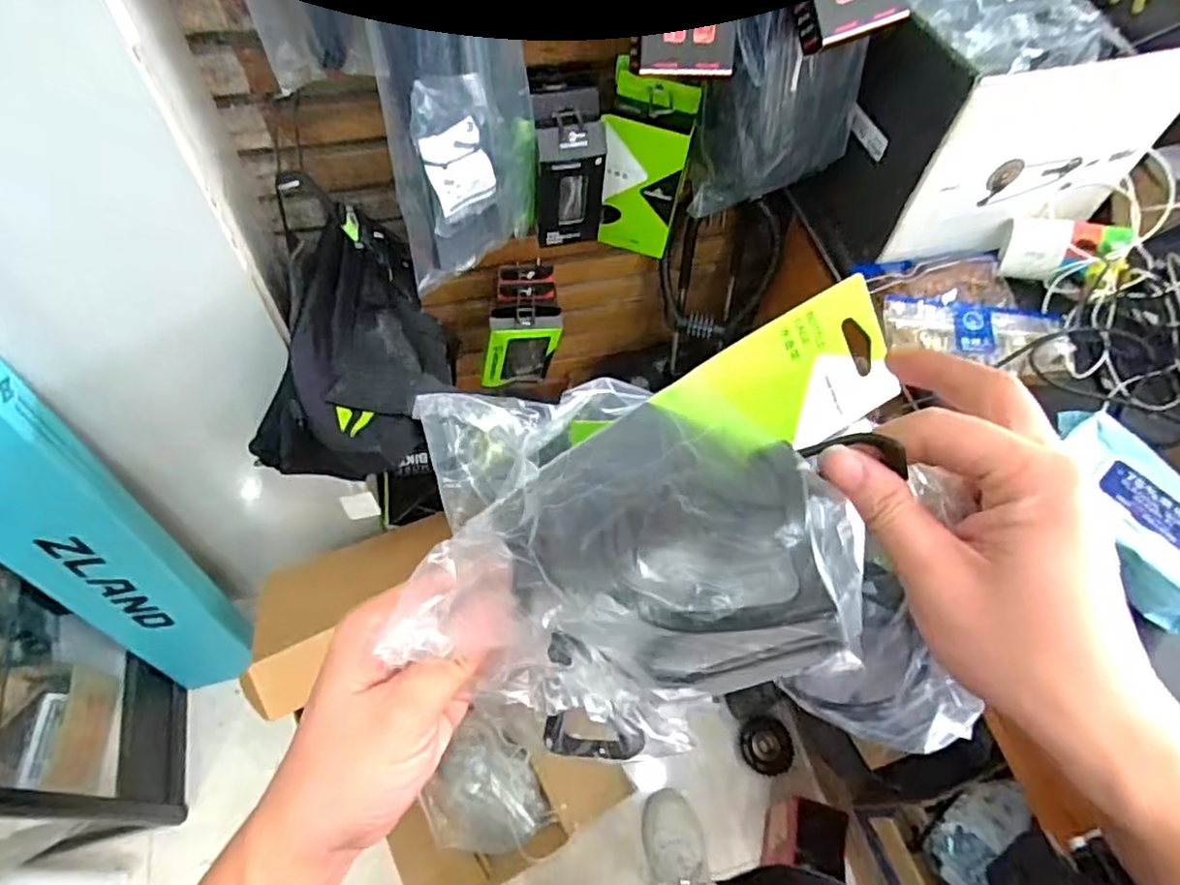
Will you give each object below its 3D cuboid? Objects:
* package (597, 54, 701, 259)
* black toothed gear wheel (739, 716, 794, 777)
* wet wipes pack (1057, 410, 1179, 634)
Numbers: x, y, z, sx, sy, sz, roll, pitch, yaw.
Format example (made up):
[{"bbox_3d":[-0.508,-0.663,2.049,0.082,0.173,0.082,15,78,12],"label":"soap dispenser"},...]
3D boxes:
[{"bbox_3d":[0.071,-0.329,0.823,0.103,0.229,0.055,16,60,5],"label":"package"},{"bbox_3d":[0.345,0.594,1.327,0.093,0.040,0.102,-4,60,-6],"label":"black toothed gear wheel"},{"bbox_3d":[0.496,0.065,0.612,0.127,0.059,0.199,-28,65,-19],"label":"wet wipes pack"}]

